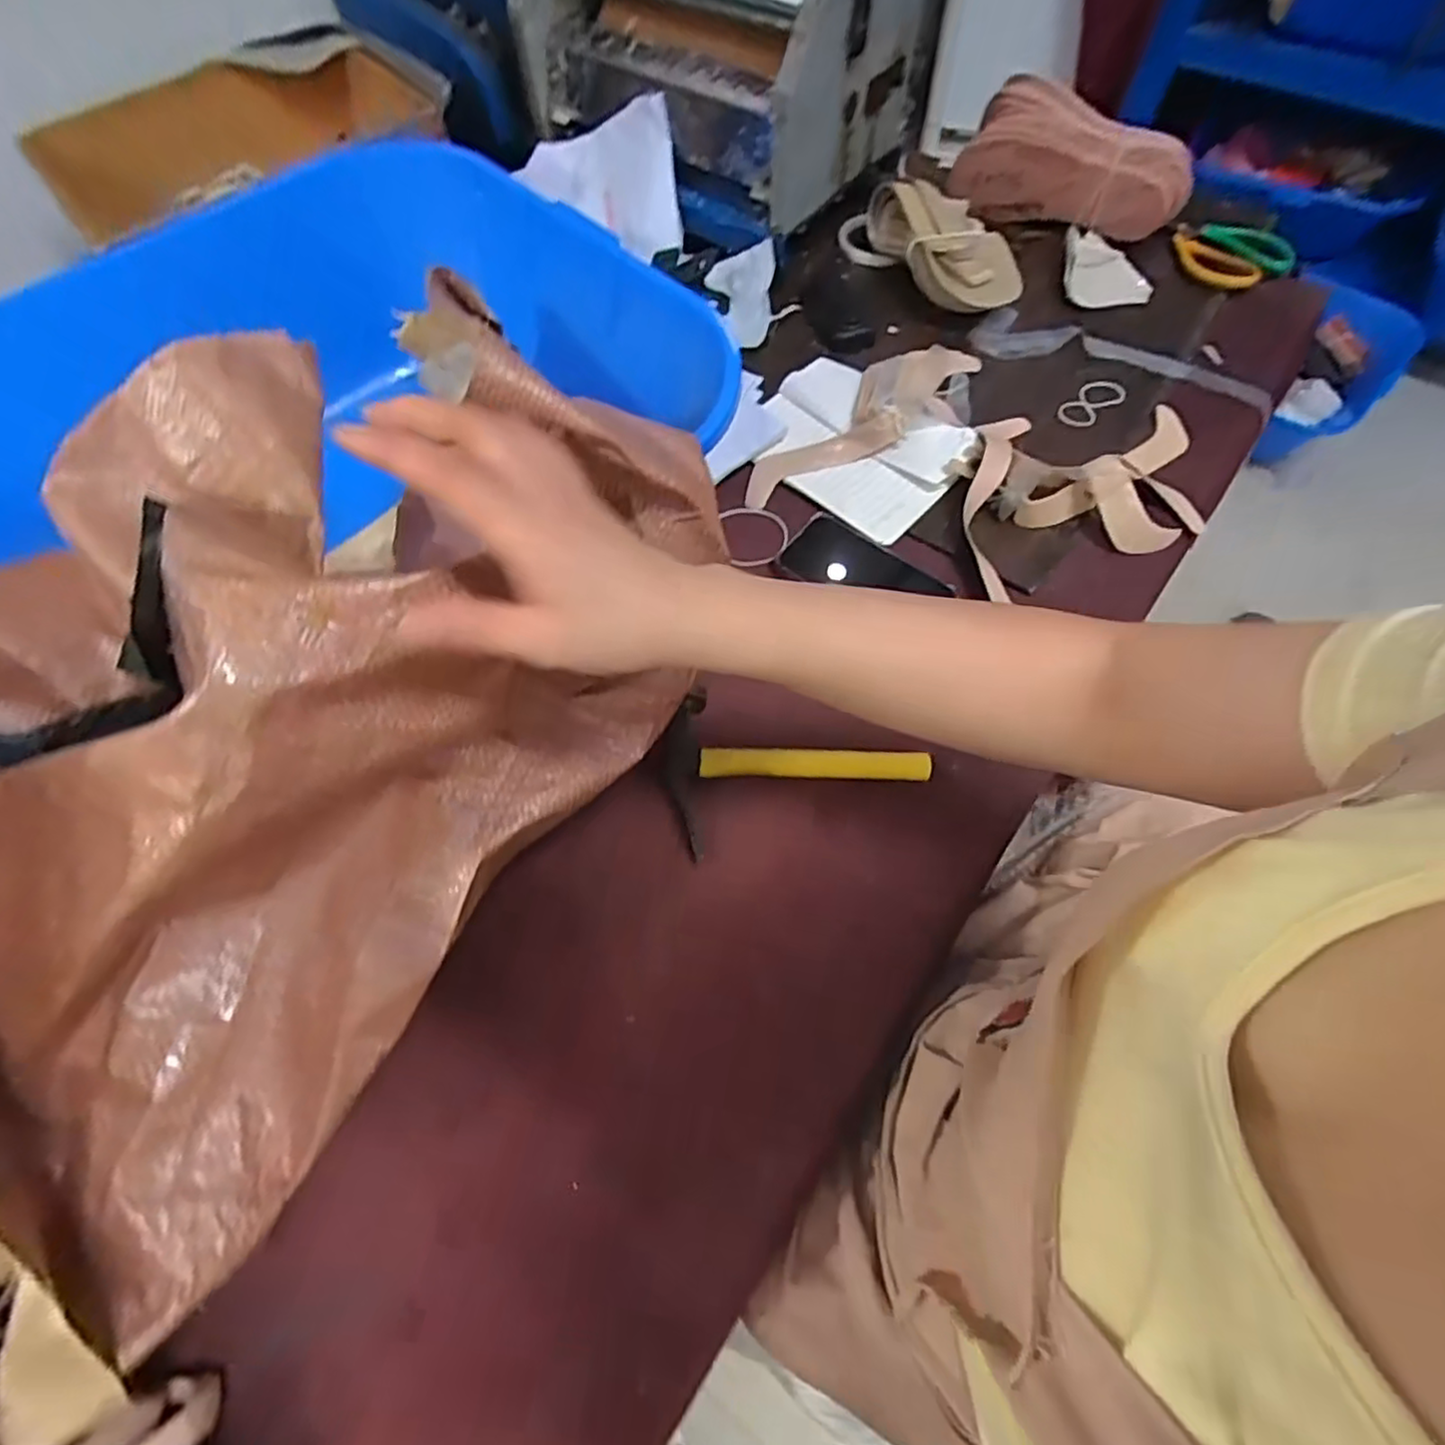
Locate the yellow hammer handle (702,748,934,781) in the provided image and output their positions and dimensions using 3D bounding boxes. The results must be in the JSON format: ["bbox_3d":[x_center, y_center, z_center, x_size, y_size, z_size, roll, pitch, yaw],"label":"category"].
[{"bbox_3d":[0.069,0.031,0.518,0.168,0.009,0.020,1,63,3],"label":"yellow hammer handle"}]

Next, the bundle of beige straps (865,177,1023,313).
[{"bbox_3d":[0.250,-0.533,0.776,0.105,0.063,0.199,-20,64,-7],"label":"bundle of beige straps"}]

